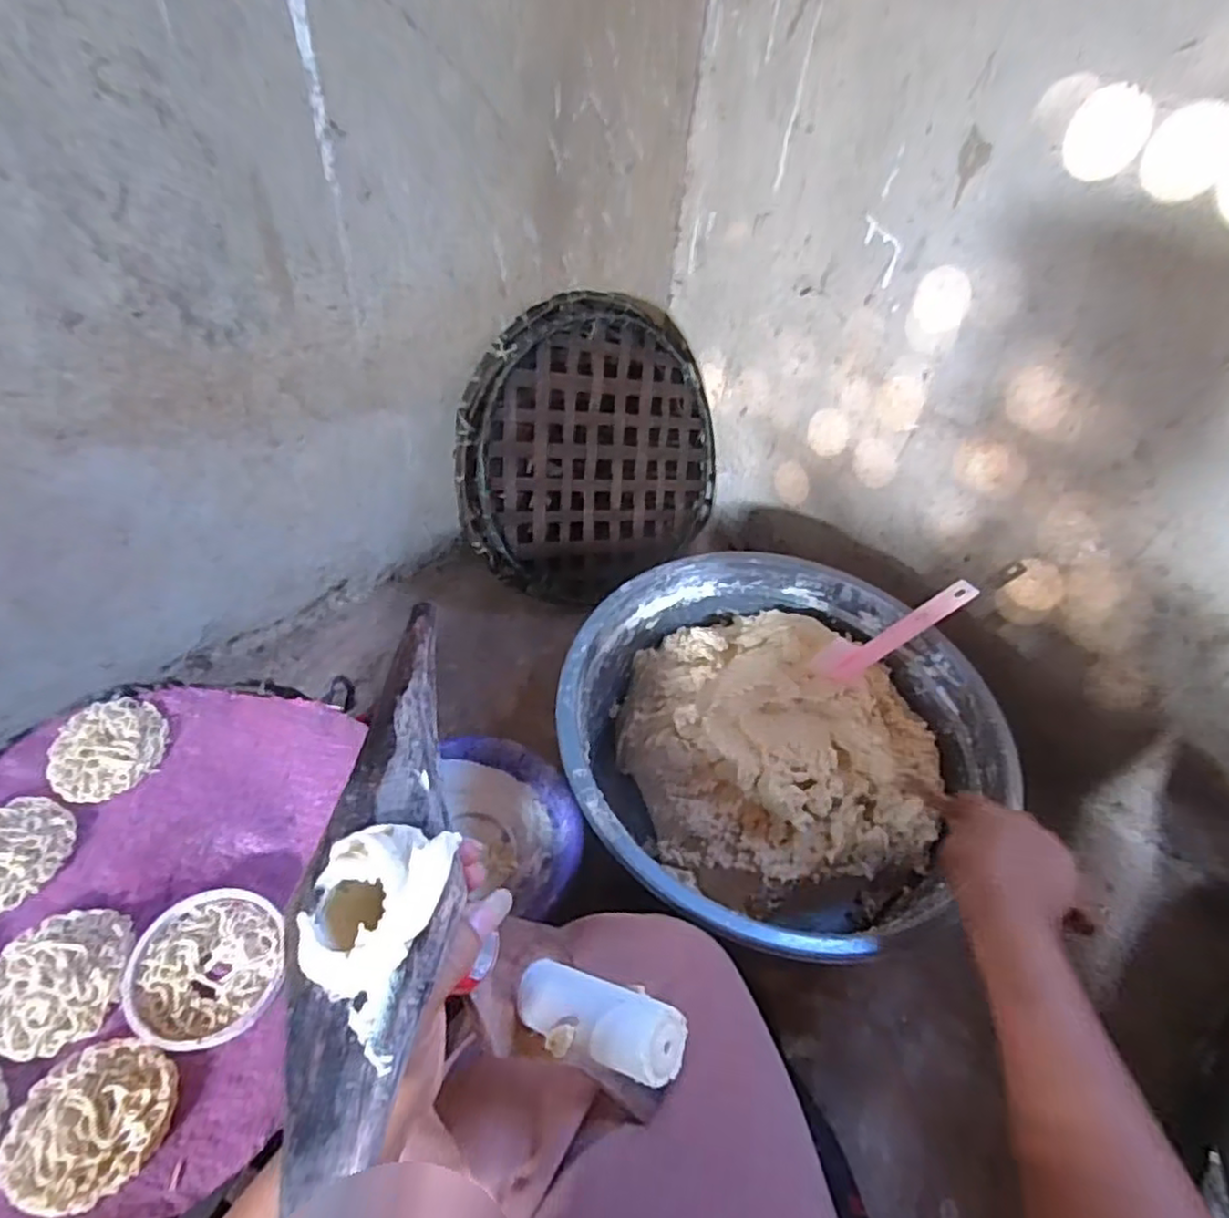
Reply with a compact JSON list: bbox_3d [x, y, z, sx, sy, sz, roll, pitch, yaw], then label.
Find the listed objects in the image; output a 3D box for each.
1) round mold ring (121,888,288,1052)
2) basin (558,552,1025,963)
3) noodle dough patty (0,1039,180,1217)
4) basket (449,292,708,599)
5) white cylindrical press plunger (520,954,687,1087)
[{"bbox_3d":[-0.249,0.217,0.431,0.089,0.012,0.092,3,48,-4],"label":"round mold ring"},{"bbox_3d":[0.146,0.140,0.708,0.399,0.182,0.380,3,48,-4],"label":"basin"},{"bbox_3d":[-0.281,0.274,0.376,0.078,0.007,0.073,3,48,-4],"label":"noodle dough patty"},{"bbox_3d":[-0.018,-0.201,0.893,0.379,0.347,0.046,-25,29,-30],"label":"basket"},{"bbox_3d":[-0.010,0.192,0.331,0.084,0.024,0.031,1,39,37],"label":"white cylindrical press plunger"}]

